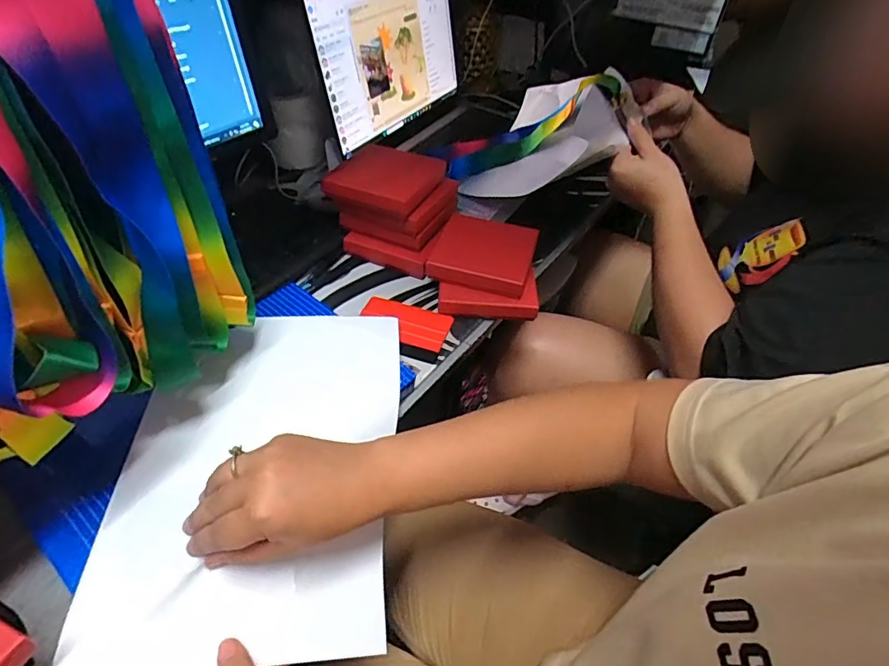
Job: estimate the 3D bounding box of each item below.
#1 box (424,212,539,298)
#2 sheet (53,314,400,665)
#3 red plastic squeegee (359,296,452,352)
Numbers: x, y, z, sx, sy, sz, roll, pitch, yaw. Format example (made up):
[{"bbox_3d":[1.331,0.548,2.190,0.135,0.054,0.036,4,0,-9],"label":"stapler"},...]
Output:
[{"bbox_3d":[0.046,-0.096,0.574,0.109,0.019,0.109,13,50,11],"label":"box"},{"bbox_3d":[-0.143,0.102,0.411,0.203,0.021,0.291,10,54,-17],"label":"sheet"},{"bbox_3d":[-0.042,-0.012,0.539,0.095,0.010,0.058,14,45,9],"label":"red plastic squeegee"}]

